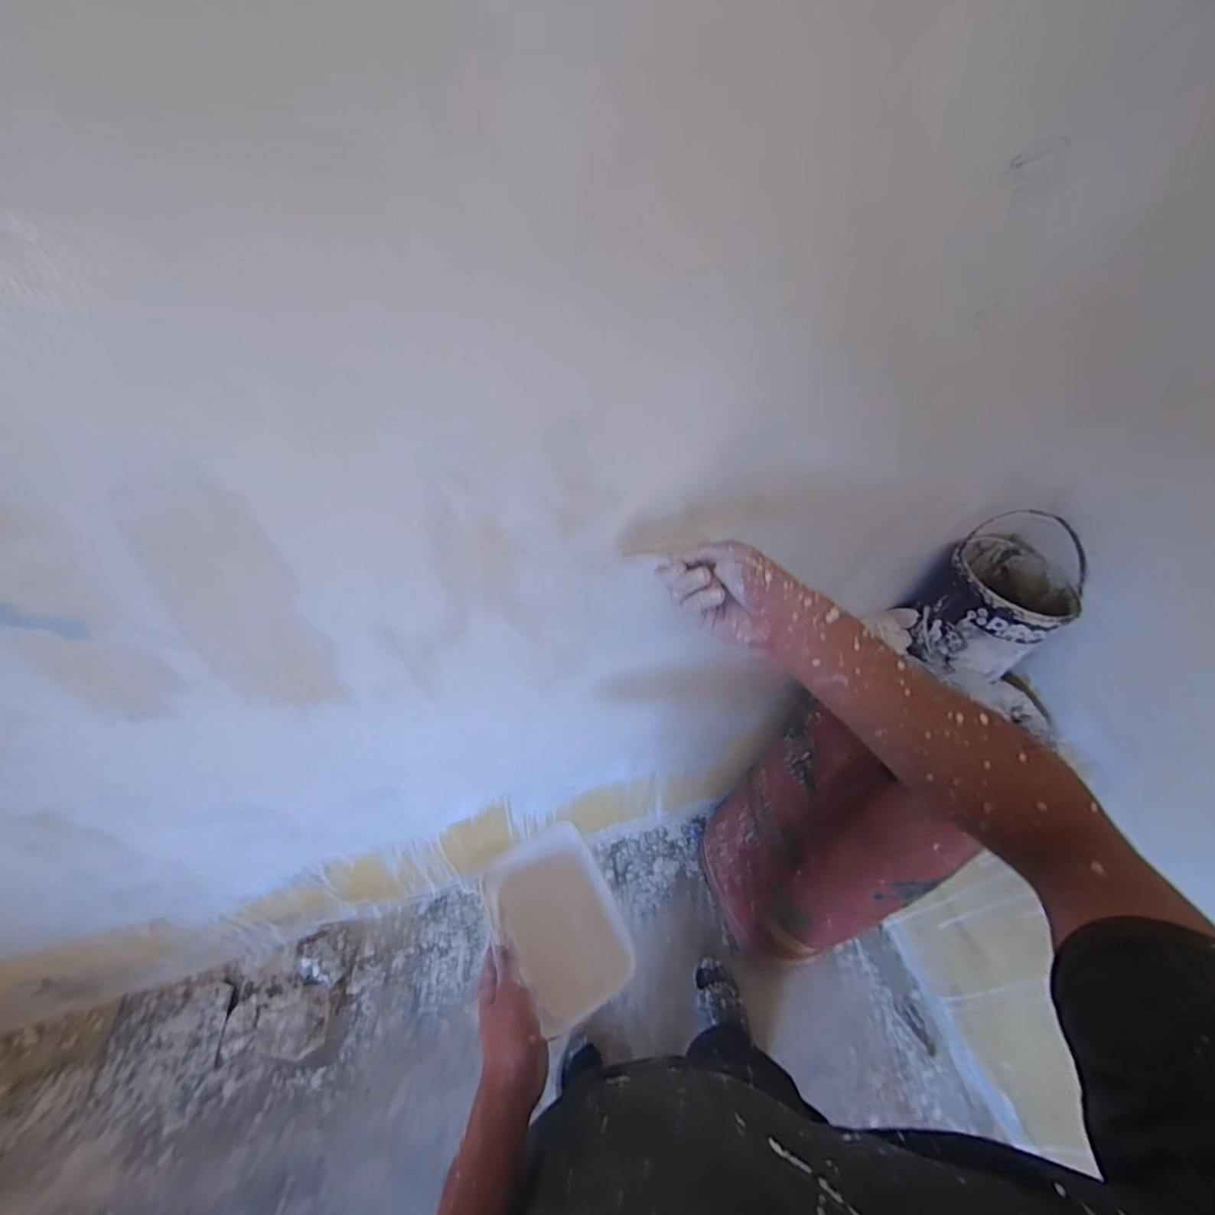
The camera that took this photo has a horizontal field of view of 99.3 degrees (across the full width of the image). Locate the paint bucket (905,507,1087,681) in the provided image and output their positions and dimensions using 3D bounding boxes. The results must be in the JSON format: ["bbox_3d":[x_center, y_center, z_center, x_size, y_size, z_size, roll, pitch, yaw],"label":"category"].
[{"bbox_3d":[0.628,-0.004,0.848,0.204,0.157,0.172,-30,58,-28],"label":"paint bucket"}]

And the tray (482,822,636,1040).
[{"bbox_3d":[-0.053,0.332,0.544,0.116,0.069,0.166,-22,54,-23],"label":"tray"}]

